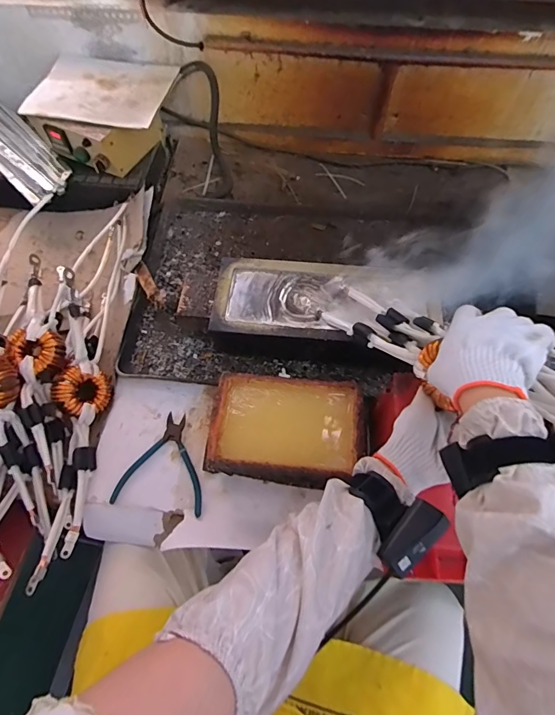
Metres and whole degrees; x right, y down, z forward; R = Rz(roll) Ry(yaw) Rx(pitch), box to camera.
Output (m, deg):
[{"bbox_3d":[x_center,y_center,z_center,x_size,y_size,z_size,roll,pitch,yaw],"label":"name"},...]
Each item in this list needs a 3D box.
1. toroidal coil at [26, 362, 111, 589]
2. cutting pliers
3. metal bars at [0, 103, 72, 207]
[{"bbox_3d":[-0.286,0.149,0.559,0.059,0.059,0.288,0,62,0],"label":"toroidal coil"},{"bbox_3d":[-0.157,0.146,0.590,0.123,0.008,0.135,7,62,3],"label":"cutting pliers"},{"bbox_3d":[-0.524,-0.418,0.835,0.111,0.034,0.350,-41,69,-19],"label":"metal bars"}]

